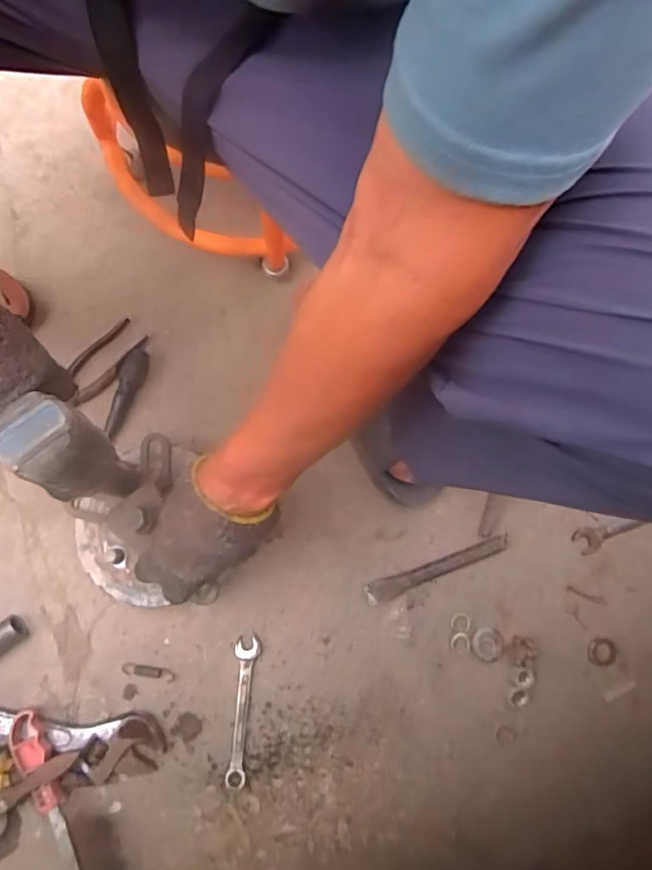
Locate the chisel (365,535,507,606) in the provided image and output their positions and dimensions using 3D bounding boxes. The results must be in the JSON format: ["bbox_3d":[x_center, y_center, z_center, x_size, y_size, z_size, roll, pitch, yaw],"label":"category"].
[{"bbox_3d":[0.122,0.148,0.611,0.163,0.013,0.023,-19,79,-7],"label":"chisel"}]

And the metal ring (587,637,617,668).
[{"bbox_3d":[0.303,0.239,0.613,0.031,0.006,0.031,1,78,-3],"label":"metal ring"}]

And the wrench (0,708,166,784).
[{"bbox_3d":[-0.307,0.303,0.563,0.279,0.017,0.058,7,77,-1],"label":"wrench"}]

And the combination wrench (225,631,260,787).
[{"bbox_3d":[-0.087,0.284,0.579,0.025,0.009,0.141,3,78,-2],"label":"combination wrench"}]

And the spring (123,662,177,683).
[{"bbox_3d":[-0.187,0.249,0.585,0.057,0.006,0.013,10,76,1],"label":"spring"}]

